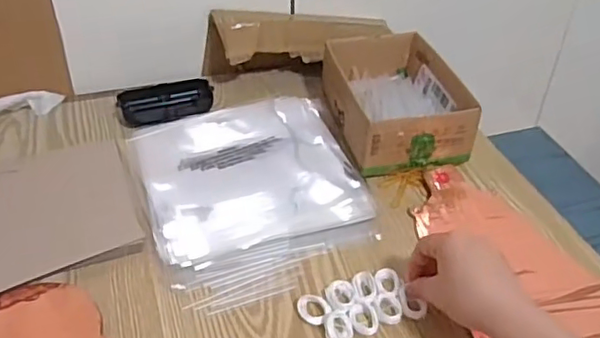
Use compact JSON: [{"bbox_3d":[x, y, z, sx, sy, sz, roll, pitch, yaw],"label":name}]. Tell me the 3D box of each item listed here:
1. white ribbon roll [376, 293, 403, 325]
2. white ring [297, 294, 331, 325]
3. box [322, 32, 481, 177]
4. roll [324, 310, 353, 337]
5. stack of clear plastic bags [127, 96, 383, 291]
[{"bbox_3d":[0.074,0.115,0.495,0.022,0.006,0.025,9,41,9],"label":"white ribbon roll"},{"bbox_3d":[0.012,0.116,0.493,0.027,0.008,0.022,27,46,27],"label":"white ring"},{"bbox_3d":[0.107,-0.081,0.680,0.122,0.069,0.188,-8,41,-10],"label":"box"},{"bbox_3d":[0.031,0.125,0.481,0.022,0.010,0.029,2,40,1],"label":"roll"},{"bbox_3d":[-0.048,0.007,0.614,0.216,0.017,0.229,-13,42,-16],"label":"stack of clear plastic bags"}]

